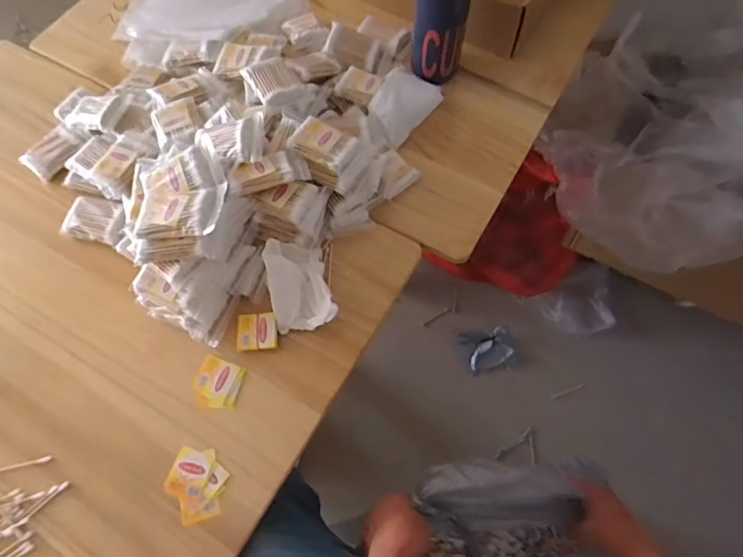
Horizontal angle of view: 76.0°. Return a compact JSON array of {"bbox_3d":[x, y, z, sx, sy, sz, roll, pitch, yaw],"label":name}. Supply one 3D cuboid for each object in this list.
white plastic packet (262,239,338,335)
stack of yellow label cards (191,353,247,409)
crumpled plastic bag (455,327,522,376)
[{"bbox_3d":[-0.083,0.005,0.546,0.070,0.055,0.109,-13,68,-3],"label":"white plastic packet"},{"bbox_3d":[-0.172,0.117,0.530,0.051,0.004,0.055,12,69,7],"label":"stack of yellow label cards"},{"bbox_3d":[0.259,0.157,1.055,0.119,0.022,0.097,-11,68,-2],"label":"crumpled plastic bag"}]

